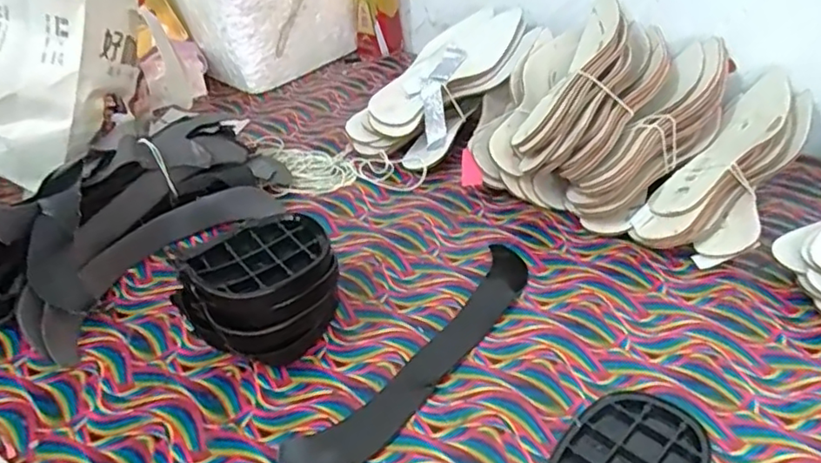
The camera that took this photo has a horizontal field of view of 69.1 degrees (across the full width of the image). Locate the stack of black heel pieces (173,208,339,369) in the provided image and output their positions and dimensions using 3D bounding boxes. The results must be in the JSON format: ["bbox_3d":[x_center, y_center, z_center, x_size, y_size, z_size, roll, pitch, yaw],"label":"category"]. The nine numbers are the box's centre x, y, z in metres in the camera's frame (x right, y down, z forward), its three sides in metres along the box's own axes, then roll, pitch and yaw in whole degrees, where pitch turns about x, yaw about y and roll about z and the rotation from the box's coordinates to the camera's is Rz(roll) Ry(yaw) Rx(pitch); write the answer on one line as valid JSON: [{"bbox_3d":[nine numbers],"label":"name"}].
[{"bbox_3d":[-0.121,0.052,0.490,0.124,0.099,0.091,-26,44,-27],"label":"stack of black heel pieces"}]

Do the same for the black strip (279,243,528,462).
[{"bbox_3d":[0.018,0.097,0.499,0.053,0.009,0.289,25,46,31],"label":"black strip"}]

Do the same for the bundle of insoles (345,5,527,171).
[{"bbox_3d":[0.046,-0.198,0.772,0.132,0.064,0.296,26,62,32],"label":"bundle of insoles"}]

